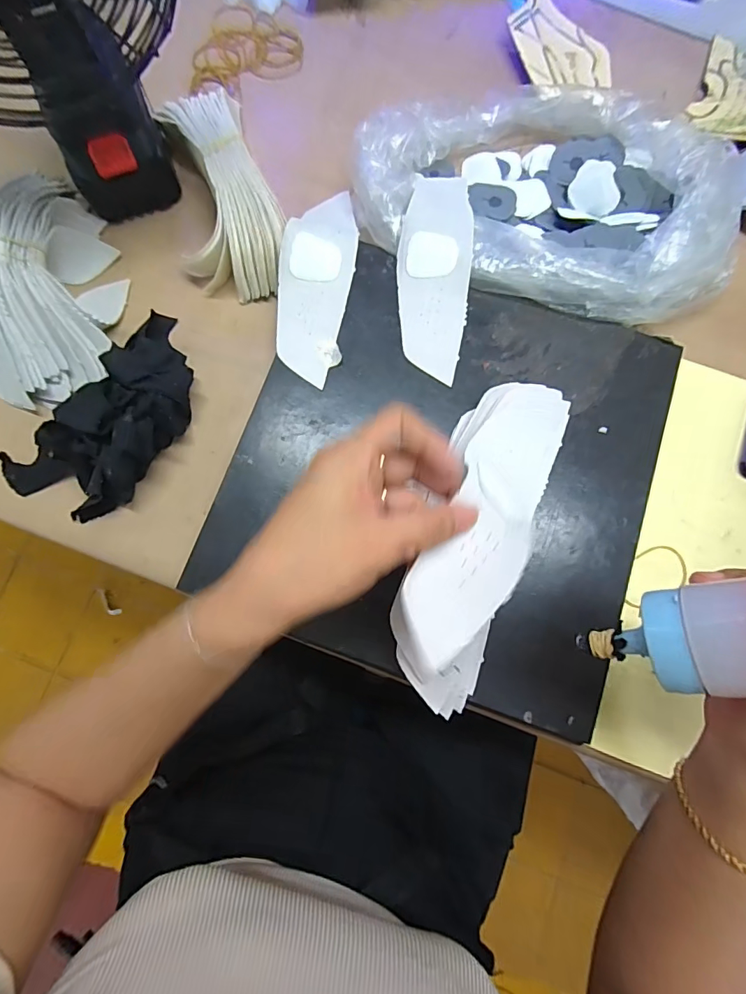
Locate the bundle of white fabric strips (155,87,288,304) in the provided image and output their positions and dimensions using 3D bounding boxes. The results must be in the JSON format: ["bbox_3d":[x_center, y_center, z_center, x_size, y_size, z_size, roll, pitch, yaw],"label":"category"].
[{"bbox_3d":[-0.121,-0.256,0.377,0.088,0.050,0.180,-11,80,-3],"label":"bundle of white fabric strips"}]

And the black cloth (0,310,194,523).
[{"bbox_3d":[-0.195,-0.058,0.335,0.098,0.053,0.176,40,82,7],"label":"black cloth"}]

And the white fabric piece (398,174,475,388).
[{"bbox_3d":[0.049,-0.186,0.359,0.055,0.016,0.188,4,79,0],"label":"white fabric piece"}]

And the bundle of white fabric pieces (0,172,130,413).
[{"bbox_3d":[-0.265,-0.168,0.356,0.111,0.052,0.190,-9,80,-2],"label":"bundle of white fabric pieces"}]

